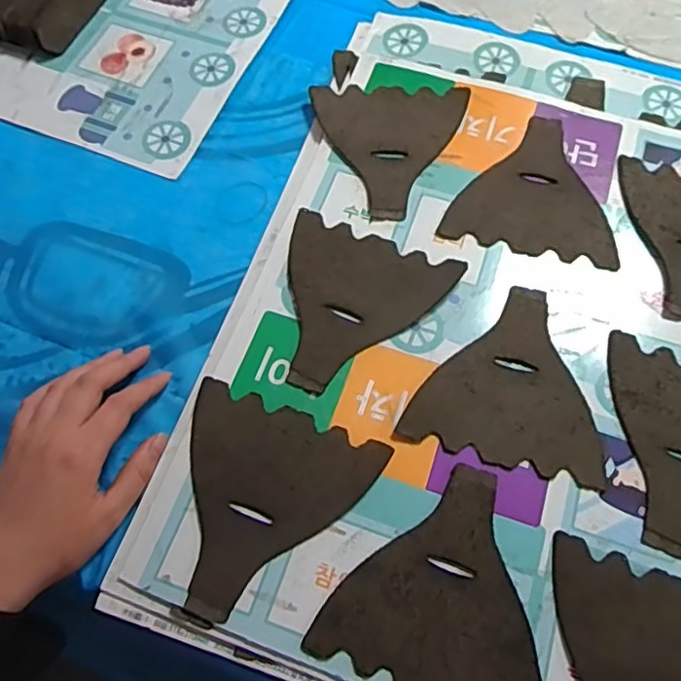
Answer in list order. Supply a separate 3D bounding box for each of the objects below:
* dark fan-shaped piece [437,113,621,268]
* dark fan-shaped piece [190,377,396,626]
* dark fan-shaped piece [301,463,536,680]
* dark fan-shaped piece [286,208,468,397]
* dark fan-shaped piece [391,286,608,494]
[{"bbox_3d":[0.156,-0.123,0.495,0.126,0.004,0.130,15,67,7],"label":"dark fan-shaped piece"},{"bbox_3d":[-0.052,0.103,0.390,0.124,0.006,0.130,20,67,9],"label":"dark fan-shaped piece"},{"bbox_3d":[0.063,0.140,0.372,0.125,0.004,0.130,17,67,8],"label":"dark fan-shaped piece"},{"bbox_3d":[0.005,-0.023,0.448,0.124,0.005,0.130,22,68,10],"label":"dark fan-shaped piece"},{"bbox_3d":[0.117,0.023,0.426,0.128,0.004,0.127,14,67,7],"label":"dark fan-shaped piece"}]

